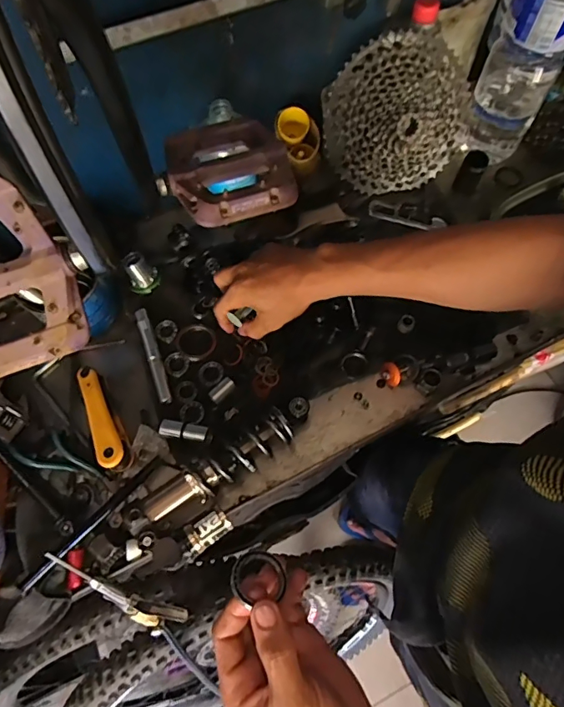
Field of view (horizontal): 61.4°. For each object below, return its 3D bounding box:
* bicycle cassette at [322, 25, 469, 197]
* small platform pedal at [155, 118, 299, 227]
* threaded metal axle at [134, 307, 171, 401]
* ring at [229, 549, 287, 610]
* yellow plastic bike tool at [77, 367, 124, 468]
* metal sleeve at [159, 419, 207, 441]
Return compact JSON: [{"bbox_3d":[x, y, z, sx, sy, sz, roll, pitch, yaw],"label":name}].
[{"bbox_3d":[0.158,-0.308,0.630,0.199,0.193,0.059,-21,35,3],"label":"bicycle cassette"},{"bbox_3d":[-0.048,-0.151,0.383,0.101,0.027,0.108,-23,69,-7],"label":"small platform pedal"},{"bbox_3d":[-0.164,0.001,0.603,0.015,0.010,0.132,-18,70,-6],"label":"threaded metal axle"},{"bbox_3d":[-0.018,0.158,0.340,0.041,0.005,0.036,2,44,-17],"label":"ring"},{"bbox_3d":[-0.211,0.072,0.557,0.028,0.037,0.129,-22,70,-8],"label":"yellow plastic bike tool"},{"bbox_3d":[-0.116,0.091,0.562,0.057,0.019,0.020,11,69,5],"label":"metal sleeve"}]

